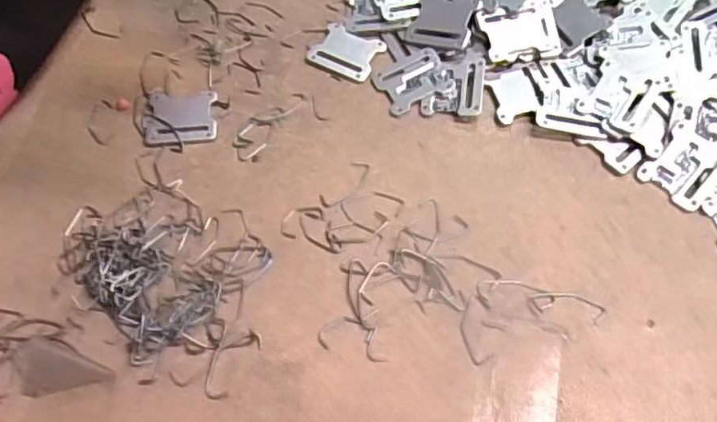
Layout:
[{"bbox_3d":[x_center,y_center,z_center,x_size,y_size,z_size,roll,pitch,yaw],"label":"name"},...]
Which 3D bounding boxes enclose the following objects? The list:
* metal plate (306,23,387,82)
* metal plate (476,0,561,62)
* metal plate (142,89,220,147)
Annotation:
[{"bbox_3d":[-0.009,-0.125,0.474,0.053,0.004,0.044,25,65,15],"label":"metal plate"},{"bbox_3d":[0.122,-0.133,0.454,0.055,0.004,0.046,-14,76,-3],"label":"metal plate"},{"bbox_3d":[-0.129,-0.069,0.448,0.050,0.004,0.050,-5,60,-1],"label":"metal plate"}]

